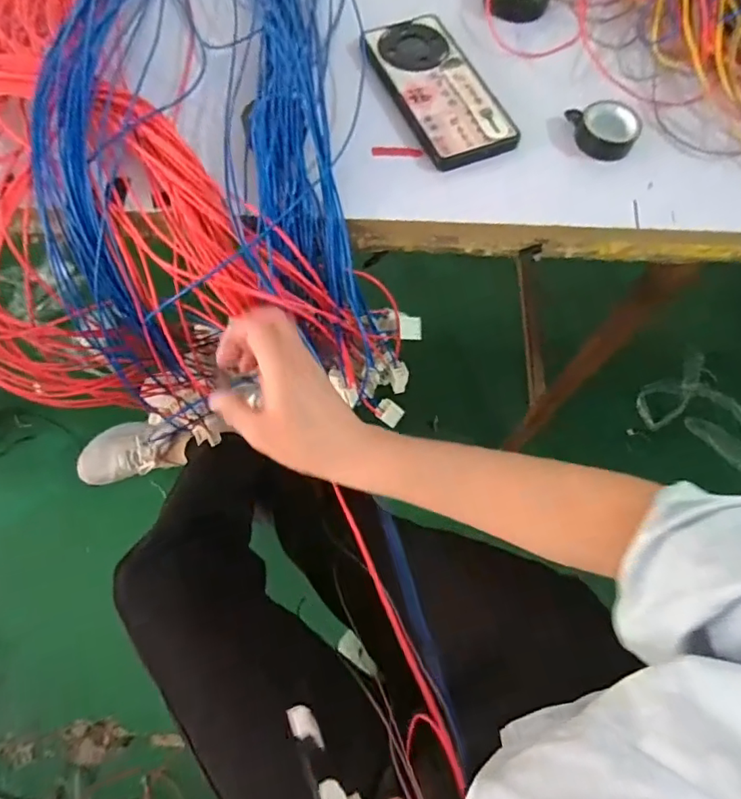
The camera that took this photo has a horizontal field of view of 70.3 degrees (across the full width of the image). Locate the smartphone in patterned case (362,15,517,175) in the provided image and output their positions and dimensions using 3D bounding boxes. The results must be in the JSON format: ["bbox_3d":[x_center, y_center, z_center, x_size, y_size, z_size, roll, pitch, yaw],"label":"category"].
[{"bbox_3d":[0.057,-0.262,0.442,0.076,0.011,0.157,-23,72,-10],"label":"smartphone in patterned case"}]

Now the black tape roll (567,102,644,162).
[{"bbox_3d":[0.196,-0.226,0.436,0.053,0.015,0.053,1,70,-1],"label":"black tape roll"}]

